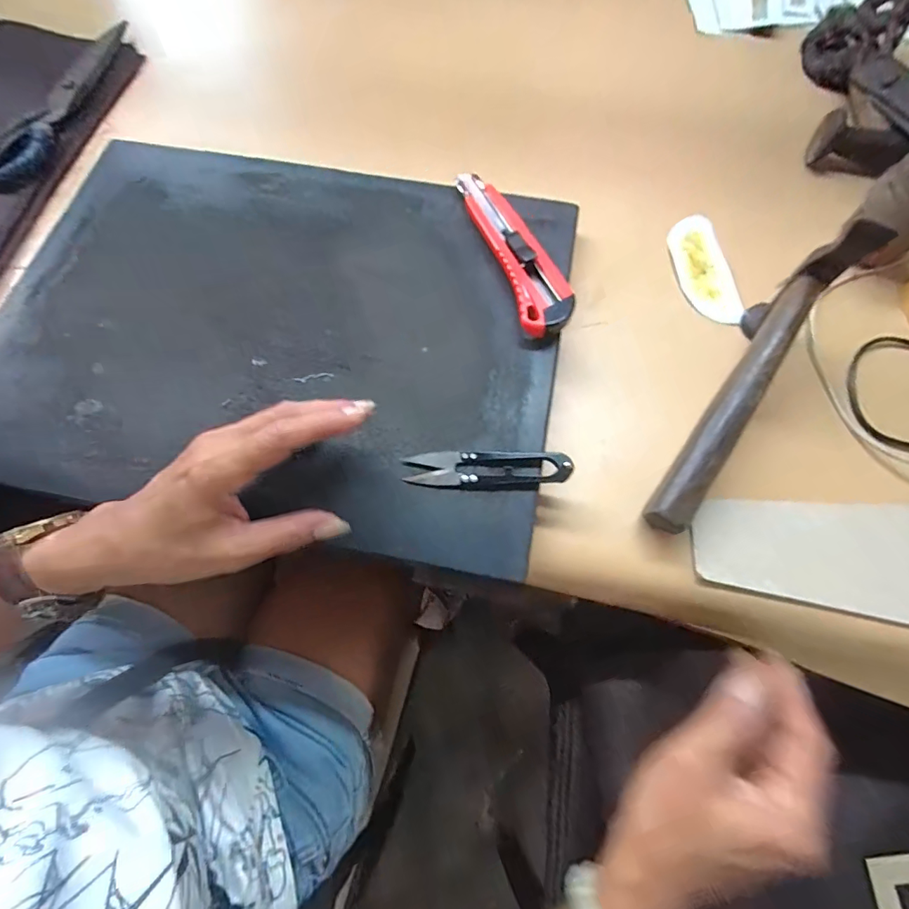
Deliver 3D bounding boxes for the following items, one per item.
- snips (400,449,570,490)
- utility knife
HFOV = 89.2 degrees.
[{"bbox_3d":[0.020,0.008,0.277,0.098,0.011,0.023,-2,69,0],"label":"snips"},{"bbox_3d":[0.046,-0.151,0.331,0.044,0.020,0.153,-16,70,-5],"label":"utility knife"}]

